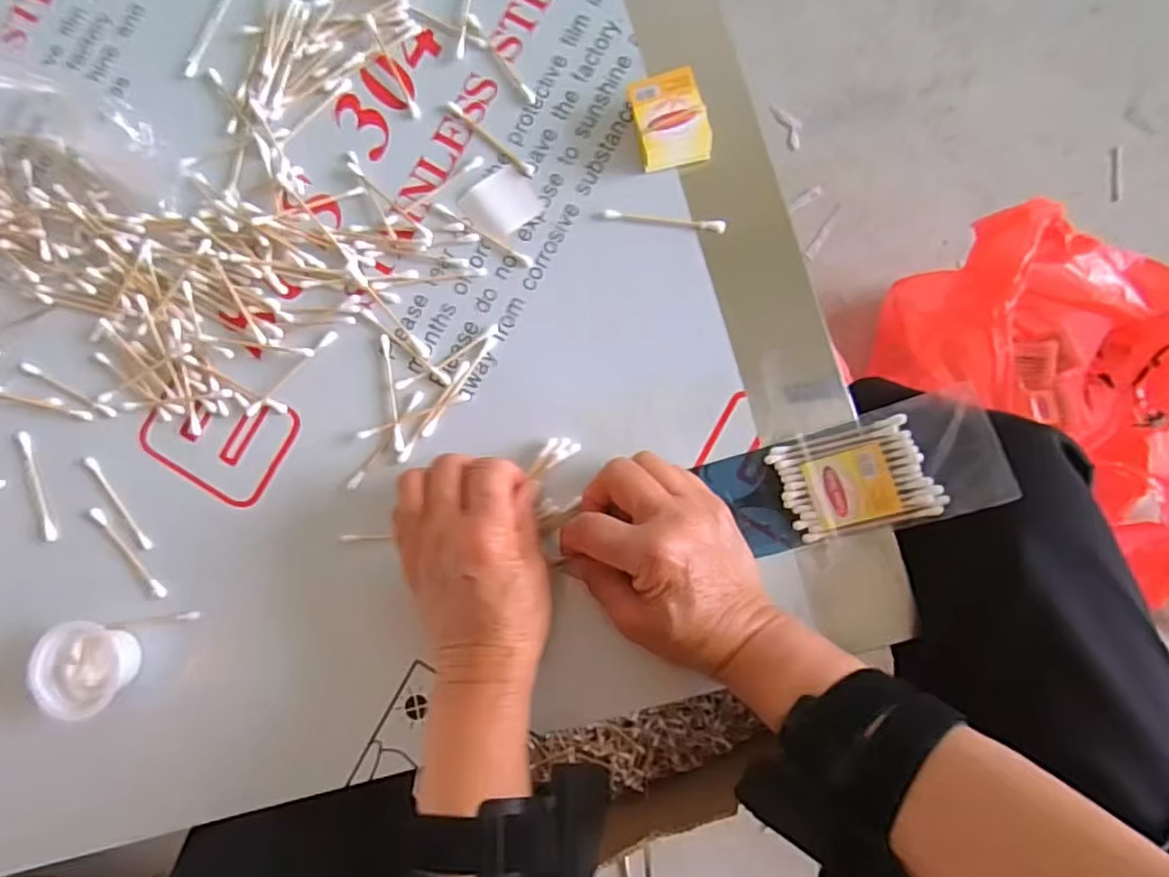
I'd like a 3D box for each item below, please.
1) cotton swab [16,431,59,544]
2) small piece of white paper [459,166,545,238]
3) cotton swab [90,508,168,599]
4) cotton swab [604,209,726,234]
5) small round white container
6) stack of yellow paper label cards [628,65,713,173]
[{"bbox_3d":[-0.349,0.030,0.412,0.009,0.005,0.073,-19,84,2],"label":"cotton swab"},{"bbox_3d":[-0.052,-0.149,0.406,0.045,0.004,0.038,-36,83,0],"label":"small piece of white paper"},{"bbox_3d":[-0.285,0.071,0.401,0.010,0.004,0.072,-42,84,-1],"label":"cotton swab"},{"bbox_3d":[0.049,-0.134,0.395,0.074,0.004,0.007,9,85,4],"label":"cotton swab"},{"bbox_3d":[-0.293,0.135,0.385,0.055,0.031,0.051,0,84,4],"label":"small round white container"},{"bbox_3d":[0.052,-0.192,0.391,0.041,0.025,0.053,-14,84,2],"label":"stack of yellow paper label cards"}]

